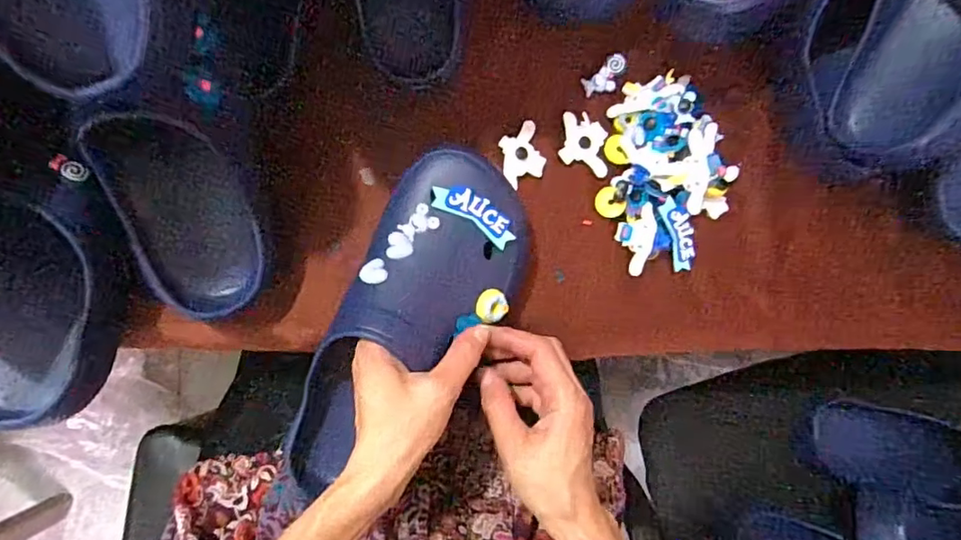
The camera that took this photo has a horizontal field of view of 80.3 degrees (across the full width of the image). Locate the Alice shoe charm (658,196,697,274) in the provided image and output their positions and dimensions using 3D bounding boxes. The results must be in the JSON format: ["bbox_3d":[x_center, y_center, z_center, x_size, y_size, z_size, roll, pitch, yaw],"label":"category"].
[{"bbox_3d":[0.161,-0.029,0.462,0.022,0.004,0.059,-24,107,-8],"label":"Alice shoe charm"}]

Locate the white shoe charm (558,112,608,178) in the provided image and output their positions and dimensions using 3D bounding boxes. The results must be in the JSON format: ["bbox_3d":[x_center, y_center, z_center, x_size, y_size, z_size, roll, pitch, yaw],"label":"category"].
[{"bbox_3d":[0.086,-0.104,0.471,0.039,0.005,0.049,8,84,-6],"label":"white shoe charm"}]

